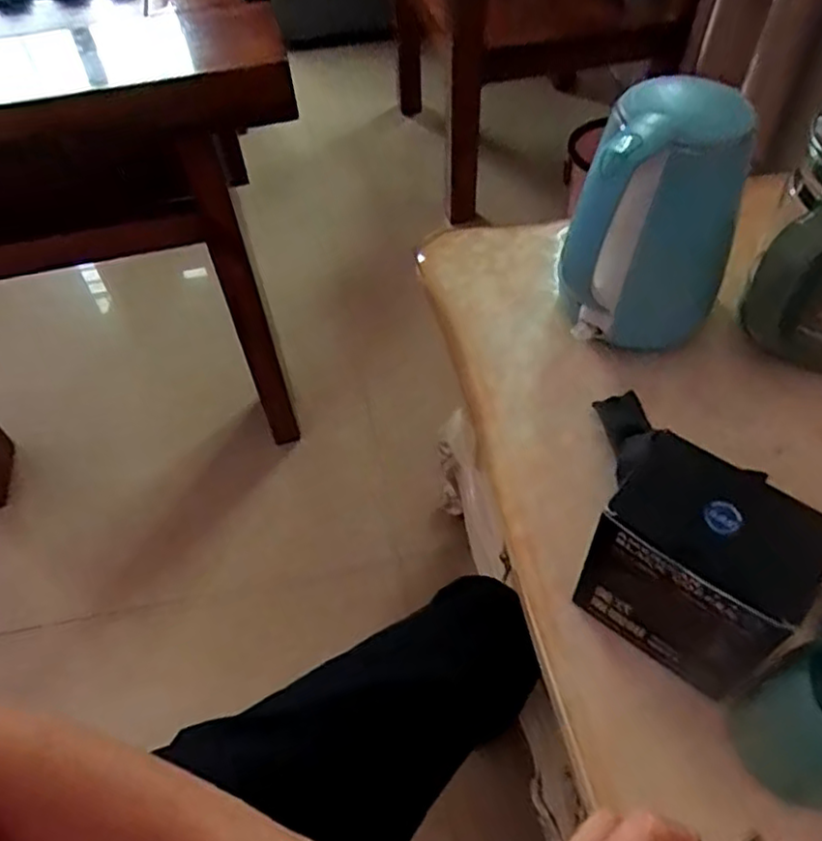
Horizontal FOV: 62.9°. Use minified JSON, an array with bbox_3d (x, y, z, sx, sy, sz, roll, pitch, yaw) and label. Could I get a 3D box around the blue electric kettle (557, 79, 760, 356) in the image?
[{"bbox_3d":[0.214,-0.164,0.585,0.124,0.194,0.162,26,58,21],"label":"blue electric kettle"}]

